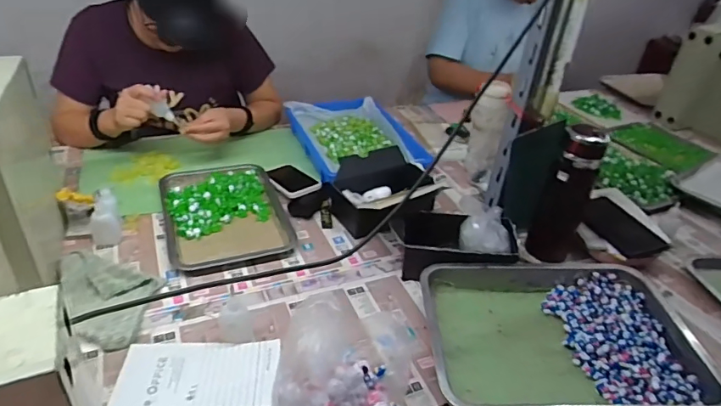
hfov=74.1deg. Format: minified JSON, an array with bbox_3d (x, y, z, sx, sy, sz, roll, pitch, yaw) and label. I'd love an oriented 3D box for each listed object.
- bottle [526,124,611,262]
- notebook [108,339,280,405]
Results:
[{"bbox_3d":[0.337,-0.006,0.777,0.081,0.245,0.078,20,36,22],"label":"bottle"},{"bbox_3d":[-0.200,0.229,0.593,0.189,0.015,0.137,0,33,-8],"label":"notebook"}]

